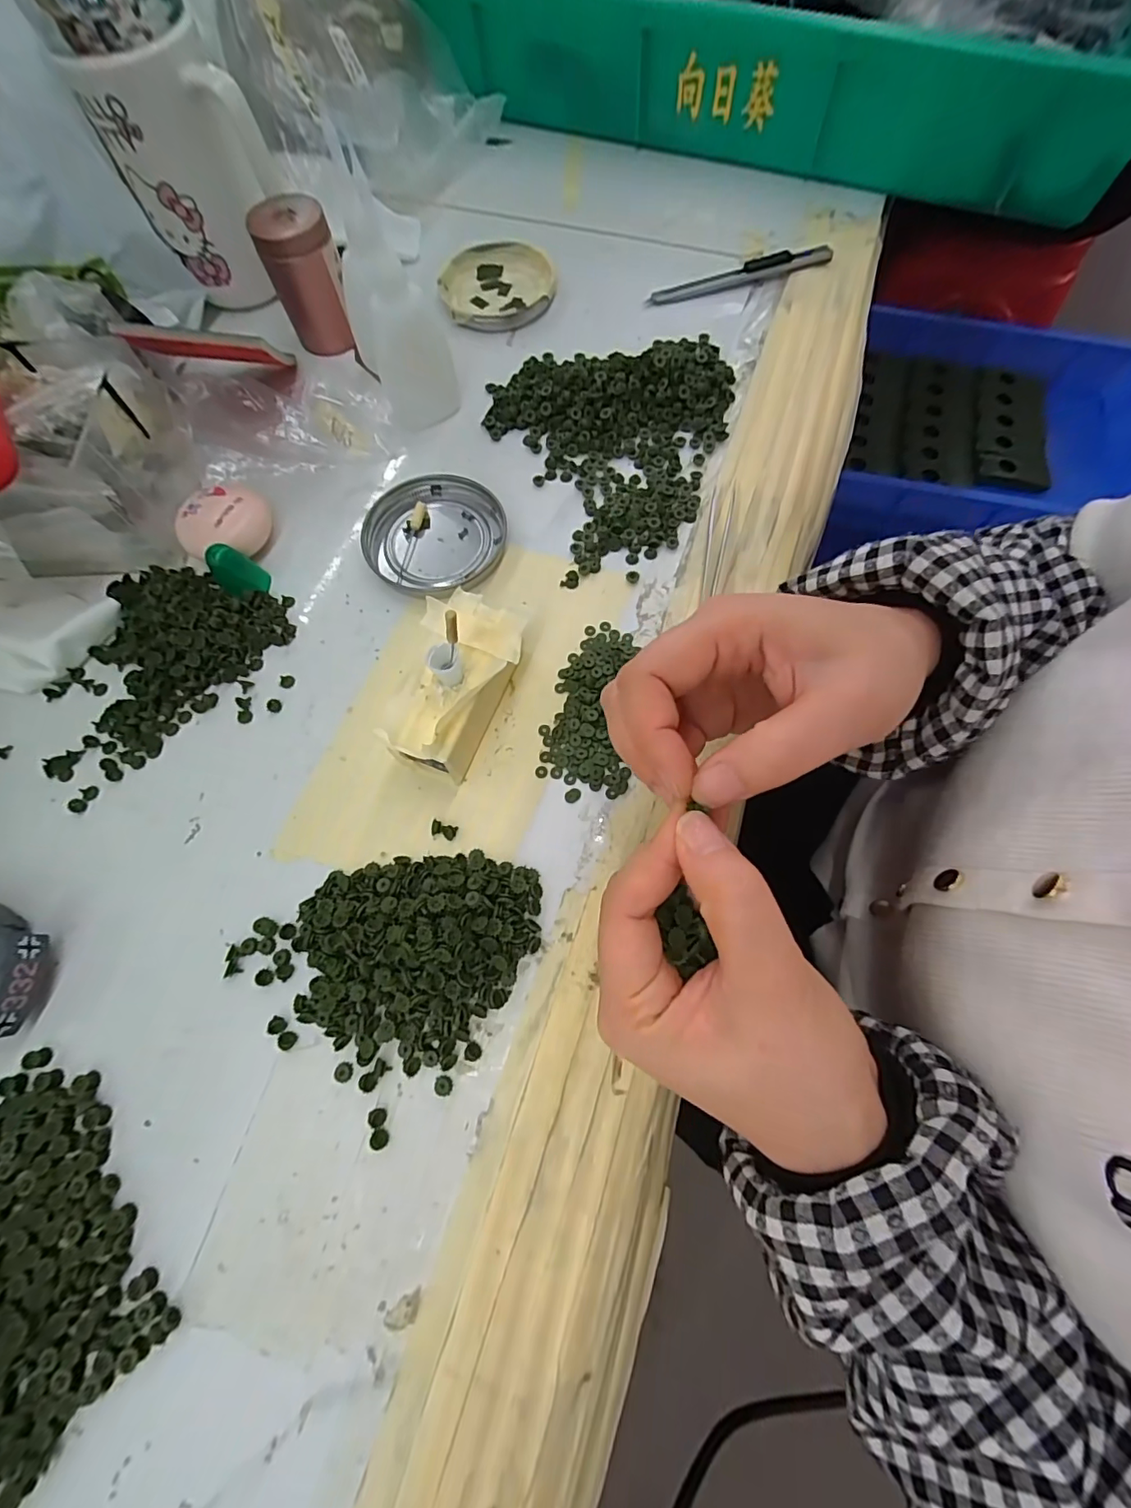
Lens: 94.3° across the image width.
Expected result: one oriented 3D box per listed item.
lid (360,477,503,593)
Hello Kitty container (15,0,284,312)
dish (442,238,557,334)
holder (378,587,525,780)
[{"bbox_3d":[-0.073,-0.126,0.297,0.073,0.010,0.073,0,71,1],"label":"lid"},{"bbox_3d":[-0.229,-0.362,0.309,0.077,0.130,0.087,-35,73,-10],"label":"Hello Kitty container"},{"bbox_3d":[-0.048,-0.330,0.369,0.077,0.012,0.079,0,71,1],"label":"dish"},{"bbox_3d":[-0.050,-0.031,0.250,0.047,0.036,0.085,18,72,8],"label":"holder"}]

